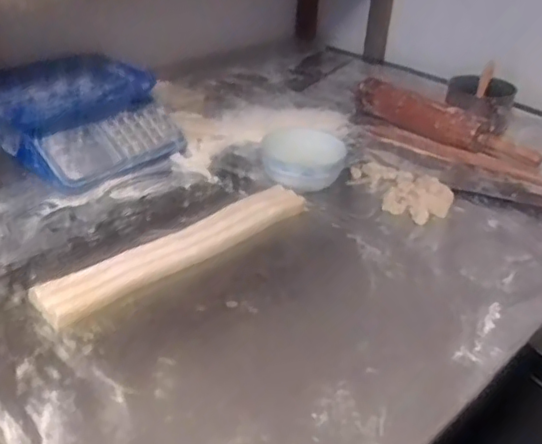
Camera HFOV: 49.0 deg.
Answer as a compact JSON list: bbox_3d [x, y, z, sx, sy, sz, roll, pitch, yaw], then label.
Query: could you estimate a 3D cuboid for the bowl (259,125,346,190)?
[{"bbox_3d":[0.054,-0.114,1.033,0.139,0.056,0.139,4,33,-2],"label":"bowl"}]

